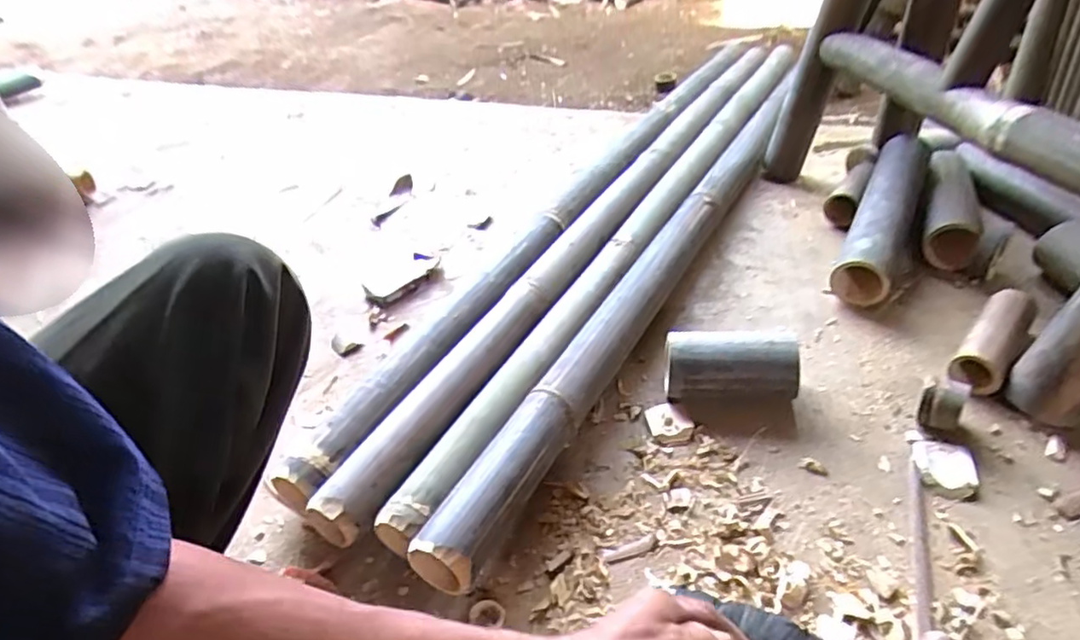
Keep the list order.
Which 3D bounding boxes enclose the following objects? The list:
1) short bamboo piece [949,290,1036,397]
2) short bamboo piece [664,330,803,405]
[{"bbox_3d":[0.529,0.025,0.727,0.049,0.058,0.157,27,50,35],"label":"short bamboo piece"},{"bbox_3d":[0.219,0.057,0.723,0.145,0.077,0.075,2,41,10],"label":"short bamboo piece"}]

